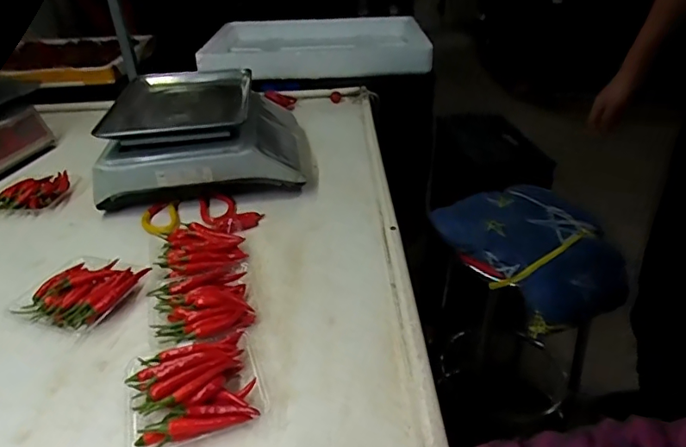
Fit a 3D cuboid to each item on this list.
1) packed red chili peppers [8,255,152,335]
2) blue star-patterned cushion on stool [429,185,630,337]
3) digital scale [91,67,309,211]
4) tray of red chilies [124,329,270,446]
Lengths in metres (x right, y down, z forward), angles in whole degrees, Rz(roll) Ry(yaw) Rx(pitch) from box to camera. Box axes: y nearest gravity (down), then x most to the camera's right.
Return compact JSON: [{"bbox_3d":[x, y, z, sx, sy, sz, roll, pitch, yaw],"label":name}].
[{"bbox_3d":[-0.324,0.082,0.640,0.118,0.028,0.124,10,34,20],"label":"packed red chili peppers"},{"bbox_3d":[0.395,0.050,1.059,0.311,0.113,0.358,-22,37,-29],"label":"blue star-patterned cushion on stool"},{"bbox_3d":[-0.241,-0.171,0.950,0.344,0.128,0.359,-5,32,-5],"label":"digital scale"},{"bbox_3d":[-0.146,0.157,0.498,0.125,0.035,0.114,-13,33,-17],"label":"tray of red chilies"}]

